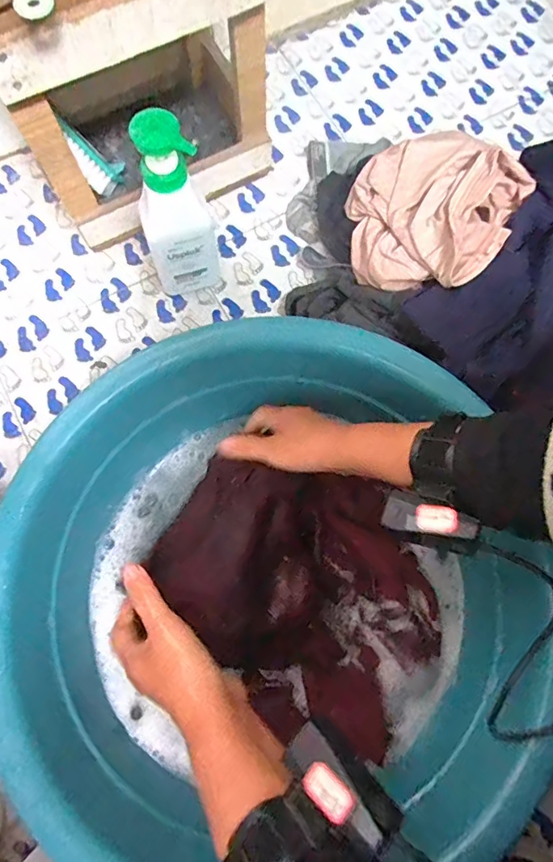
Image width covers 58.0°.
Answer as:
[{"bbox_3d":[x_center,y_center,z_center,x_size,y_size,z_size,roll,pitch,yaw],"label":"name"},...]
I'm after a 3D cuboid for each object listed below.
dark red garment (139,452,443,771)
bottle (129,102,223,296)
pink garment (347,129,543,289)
[{"bbox_3d":[0.033,0.156,0.488,0.212,0.076,0.281,-39,79,-11],"label":"dark red garment"},{"bbox_3d":[-0.117,-0.247,0.576,0.080,0.246,0.056,-21,76,-7],"label":"bottle"},{"bbox_3d":[0.177,-0.261,0.578,0.186,0.068,0.215,29,76,6],"label":"pink garment"}]

